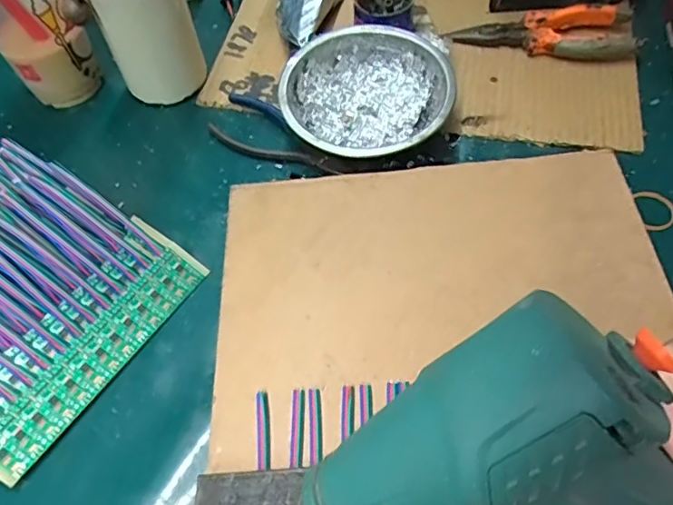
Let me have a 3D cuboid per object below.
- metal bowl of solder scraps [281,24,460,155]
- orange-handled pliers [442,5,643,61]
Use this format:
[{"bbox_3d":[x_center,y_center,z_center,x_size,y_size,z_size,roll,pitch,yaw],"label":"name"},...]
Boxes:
[{"bbox_3d":[0.023,-0.114,0.417,0.126,0.041,0.117,-1,57,2],"label":"metal bowl of solder scraps"},{"bbox_3d":[0.177,-0.186,0.462,0.145,0.015,0.051,-3,57,0],"label":"orange-handled pliers"}]

